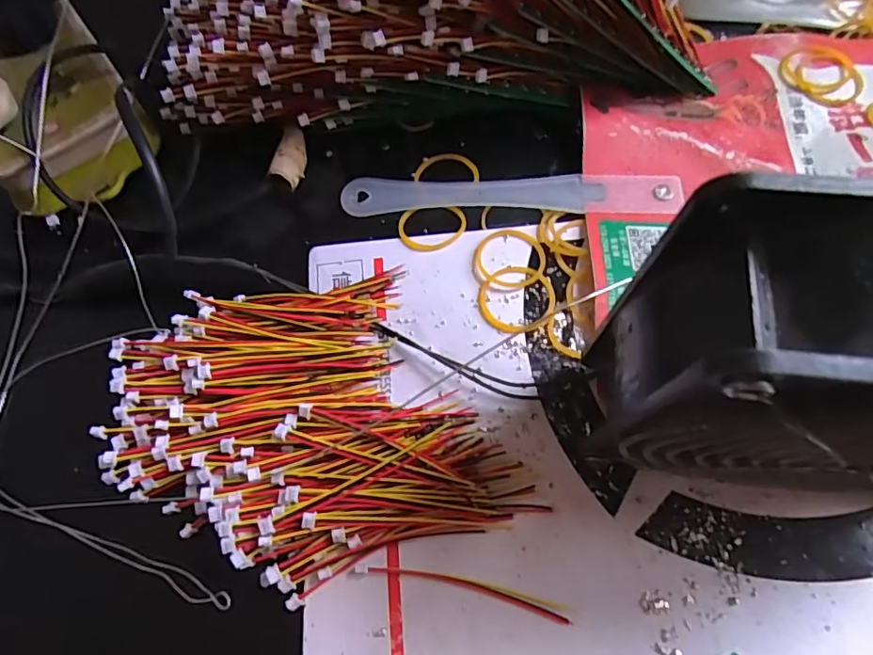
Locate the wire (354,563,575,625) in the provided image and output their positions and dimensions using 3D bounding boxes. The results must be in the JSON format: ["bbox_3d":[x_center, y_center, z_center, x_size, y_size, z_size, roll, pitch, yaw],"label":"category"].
[{"bbox_3d":[0.009,0.087,0.179,0.072,0.004,0.006,11,66,7],"label":"wire"}]

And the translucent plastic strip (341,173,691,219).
[{"bbox_3d":[0.034,-0.061,0.247,0.153,0.004,0.020,1,65,6],"label":"translucent plastic strip"}]

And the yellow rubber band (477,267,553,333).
[{"bbox_3d":[0.034,-0.012,0.223,0.030,0.004,0.031,-1,65,2],"label":"yellow rubber band"}]

